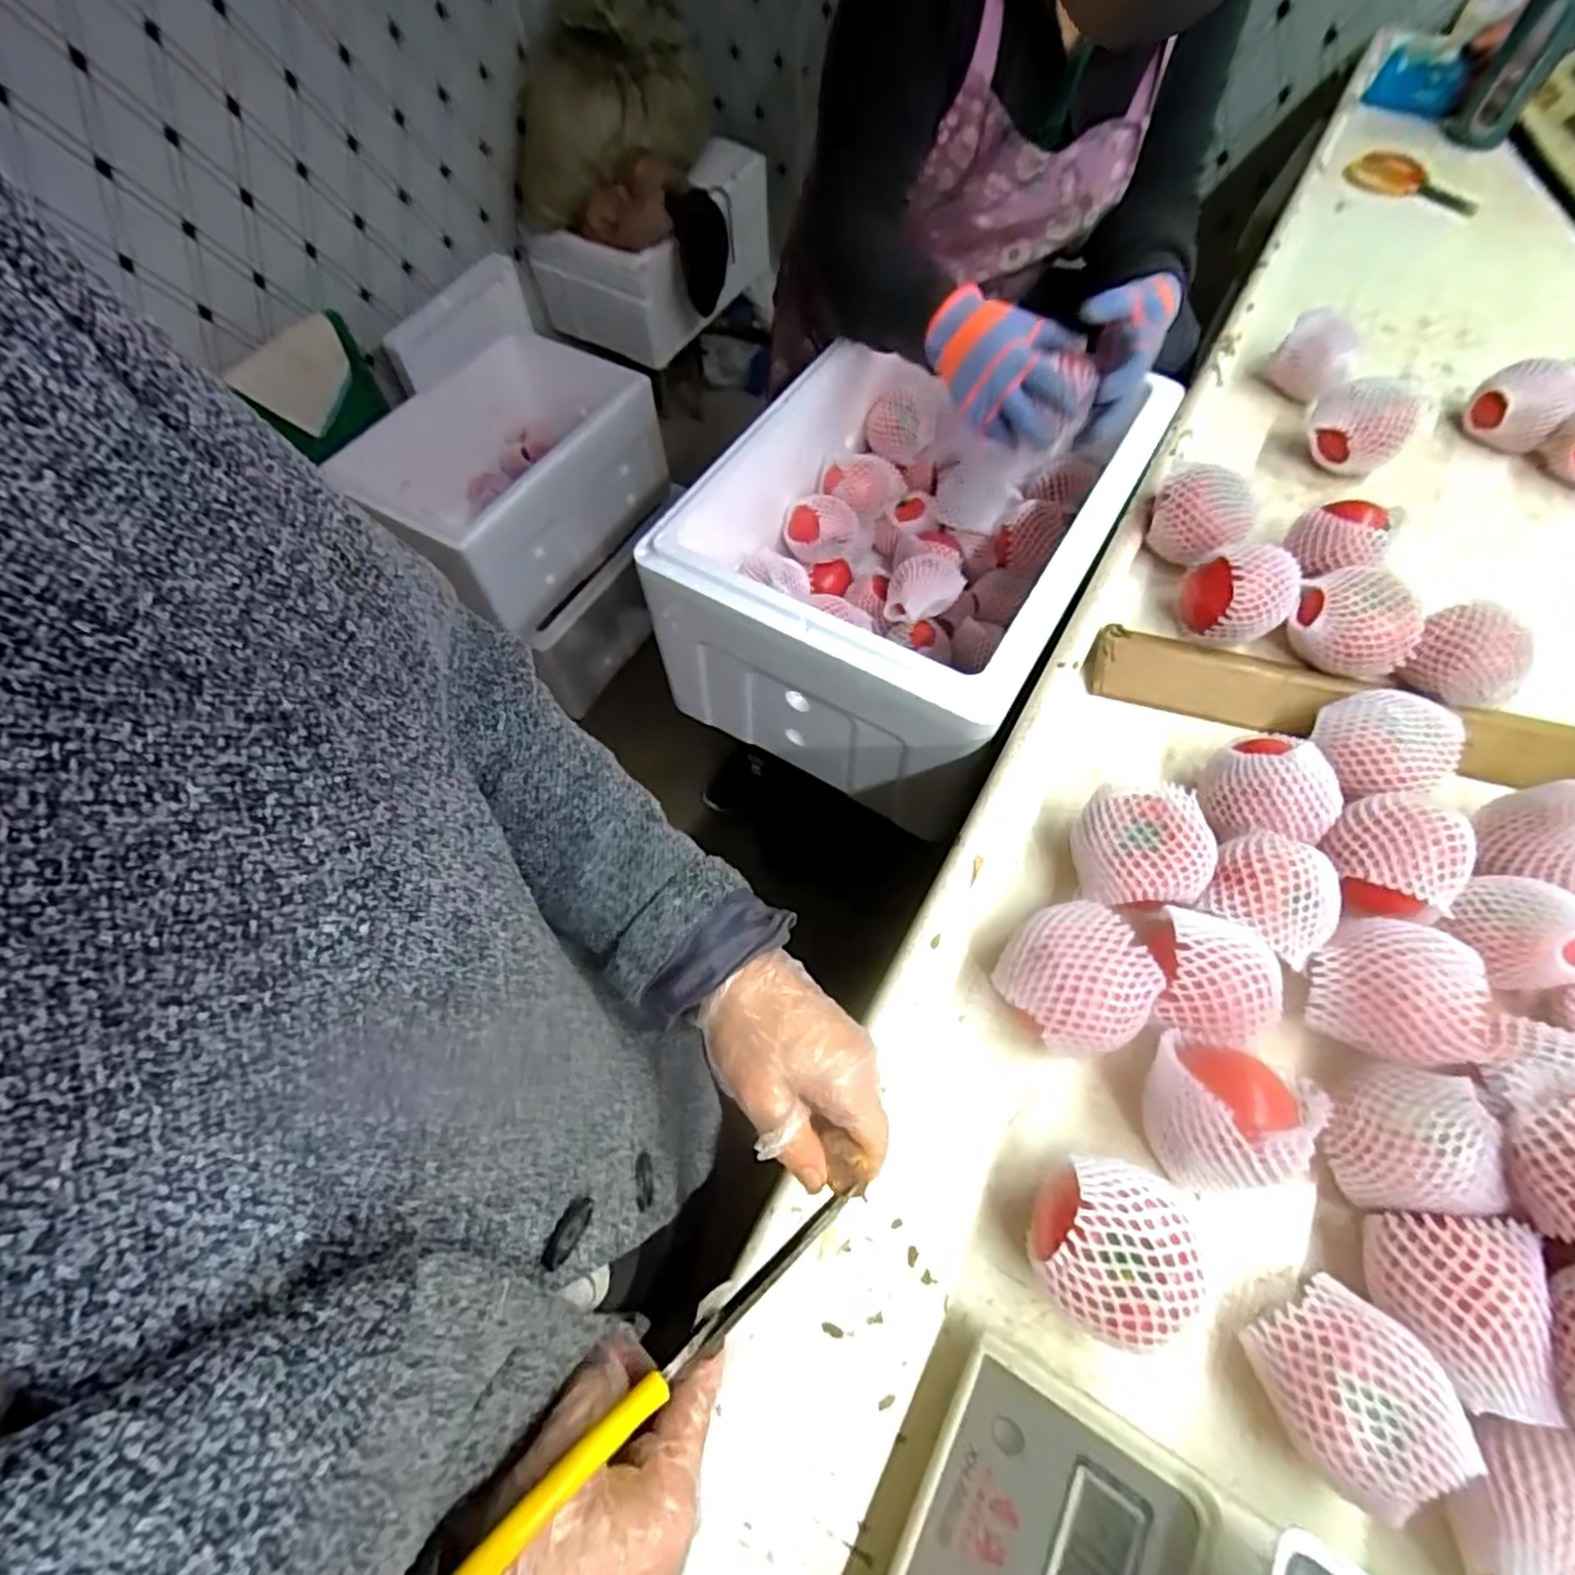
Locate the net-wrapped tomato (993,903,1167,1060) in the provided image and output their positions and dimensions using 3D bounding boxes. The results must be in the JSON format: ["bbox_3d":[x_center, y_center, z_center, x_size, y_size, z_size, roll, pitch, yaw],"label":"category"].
[{"bbox_3d":[0.179,0.126,0.460,0.079,0.072,0.086,-1,63,2],"label":"net-wrapped tomato"}]

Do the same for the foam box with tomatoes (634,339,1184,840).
[{"bbox_3d":[0.129,-0.252,0.803,0.367,0.240,0.478,28,67,16],"label":"foam box with tomatoes"}]

